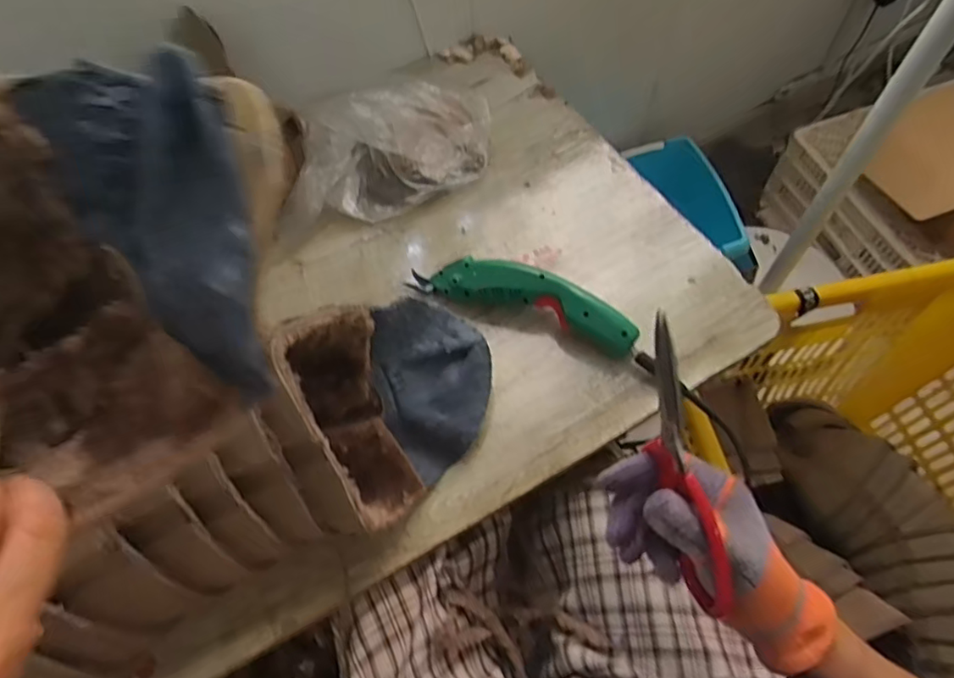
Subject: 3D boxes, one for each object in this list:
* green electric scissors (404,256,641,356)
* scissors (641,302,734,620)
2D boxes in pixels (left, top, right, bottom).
[{"bbox_3d":[0.048,-0.043,0.596,0.235,0.051,0.045,21,63,15],"label":"green electric scissors"},{"bbox_3d":[0.115,0.069,0.340,0.007,0.063,0.179,-18,101,-7],"label":"scissors"}]

